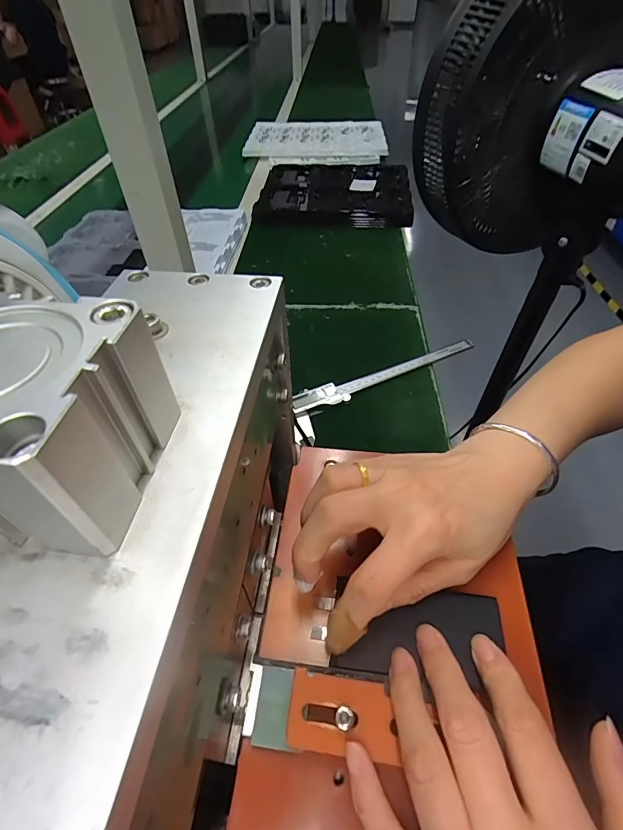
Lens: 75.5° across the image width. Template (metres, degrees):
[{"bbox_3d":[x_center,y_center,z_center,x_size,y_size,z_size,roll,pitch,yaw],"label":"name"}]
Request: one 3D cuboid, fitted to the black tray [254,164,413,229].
[{"bbox_3d":[0.050,-0.486,0.874,0.313,0.038,0.322,1,48,2],"label":"black tray"}]

